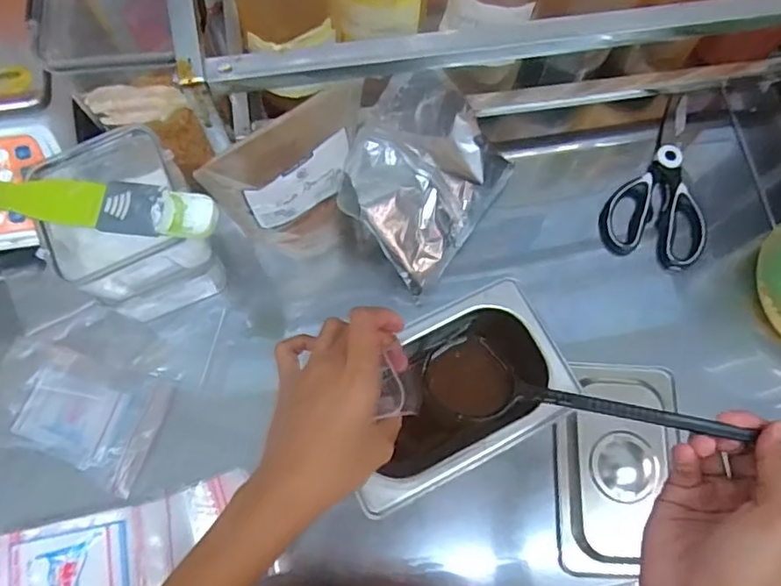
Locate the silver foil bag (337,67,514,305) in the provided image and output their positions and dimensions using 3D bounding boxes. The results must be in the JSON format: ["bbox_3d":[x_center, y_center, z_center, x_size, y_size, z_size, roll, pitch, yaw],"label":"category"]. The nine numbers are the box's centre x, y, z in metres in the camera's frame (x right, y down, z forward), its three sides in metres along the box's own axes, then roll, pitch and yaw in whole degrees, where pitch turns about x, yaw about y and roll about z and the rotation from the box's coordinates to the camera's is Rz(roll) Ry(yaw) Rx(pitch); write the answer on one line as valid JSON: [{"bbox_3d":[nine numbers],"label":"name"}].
[{"bbox_3d":[0.031,-0.100,0.517,0.146,0.050,0.160,45,67,-31],"label":"silver foil bag"}]

